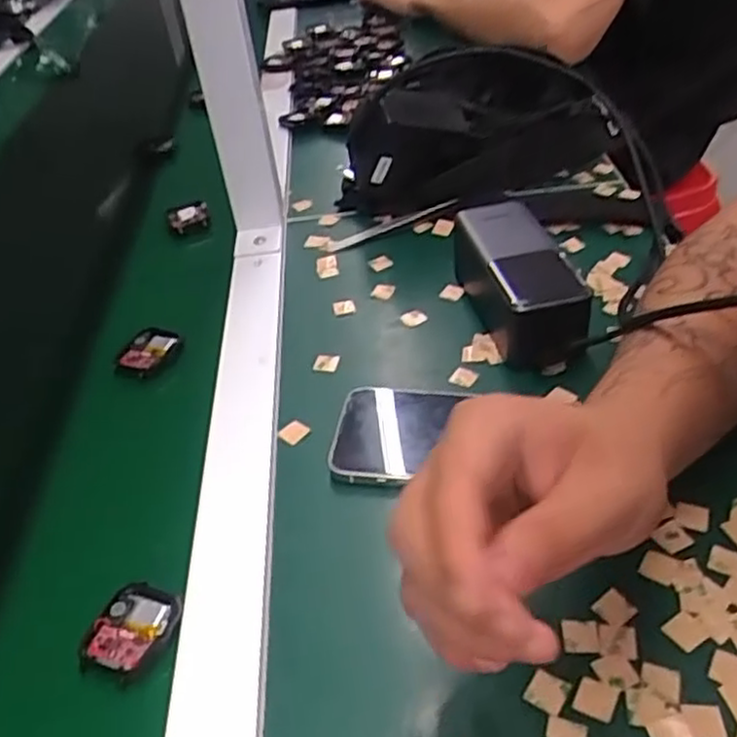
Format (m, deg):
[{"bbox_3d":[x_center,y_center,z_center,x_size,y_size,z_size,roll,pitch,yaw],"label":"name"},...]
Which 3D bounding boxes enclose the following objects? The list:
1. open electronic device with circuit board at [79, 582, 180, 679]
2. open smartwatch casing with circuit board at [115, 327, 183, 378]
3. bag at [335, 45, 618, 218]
[{"bbox_3d":[-0.113,0.125,0.359,0.040,0.010,0.047,7,42,17],"label":"open electronic device with circuit board"},{"bbox_3d":[-0.157,-0.010,0.531,0.037,0.016,0.046,11,44,20],"label":"open smartwatch casing with circuit board"},{"bbox_3d":[0.093,-0.218,0.660,0.241,0.095,0.119,-19,42,-14],"label":"bag"}]

